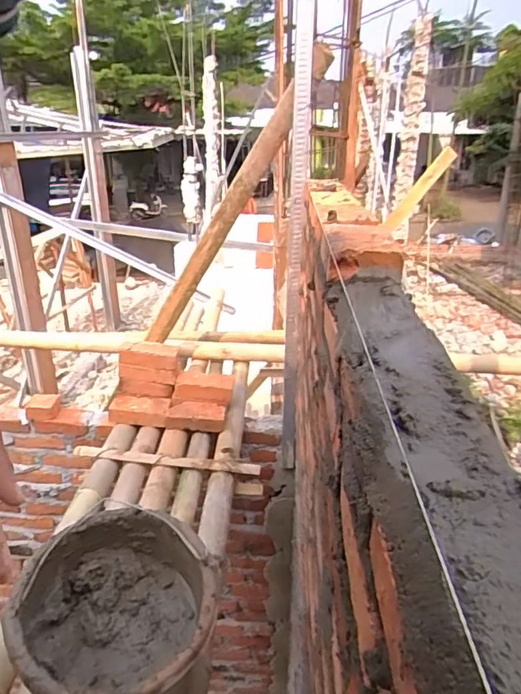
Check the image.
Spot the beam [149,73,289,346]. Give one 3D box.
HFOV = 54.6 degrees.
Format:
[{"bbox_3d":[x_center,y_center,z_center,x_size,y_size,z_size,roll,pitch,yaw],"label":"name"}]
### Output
[{"bbox_3d":[-0.111,-0.297,1.301,0.060,0.733,0.048,32,24,-6],"label":"beam"}]

